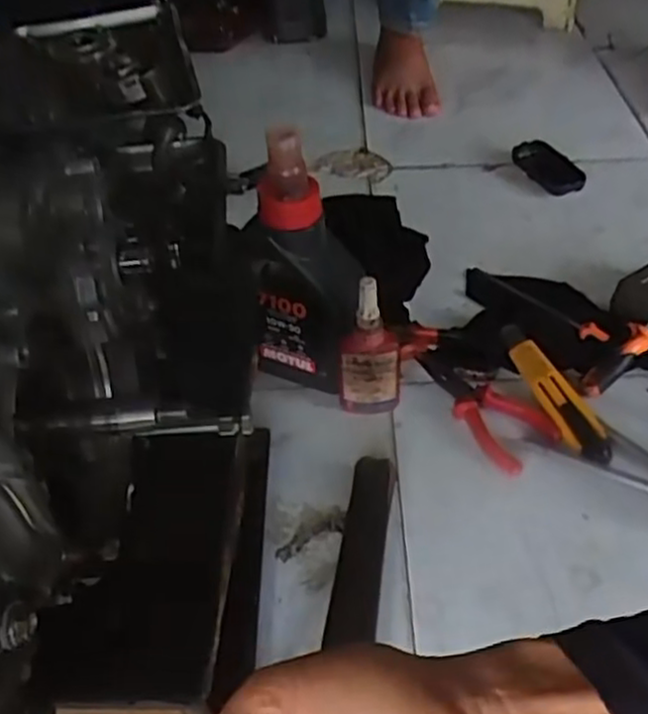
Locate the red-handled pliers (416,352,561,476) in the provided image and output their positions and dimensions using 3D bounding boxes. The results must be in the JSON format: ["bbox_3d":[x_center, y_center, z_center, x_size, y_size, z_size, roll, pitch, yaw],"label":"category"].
[{"bbox_3d":[0.147,0.038,0.674,0.063,0.020,0.145,-22,47,-16],"label":"red-handled pliers"}]

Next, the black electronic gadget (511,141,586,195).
[{"bbox_3d":[0.289,-0.247,0.950,0.052,0.025,0.102,-22,47,-16],"label":"black electronic gadget"}]

